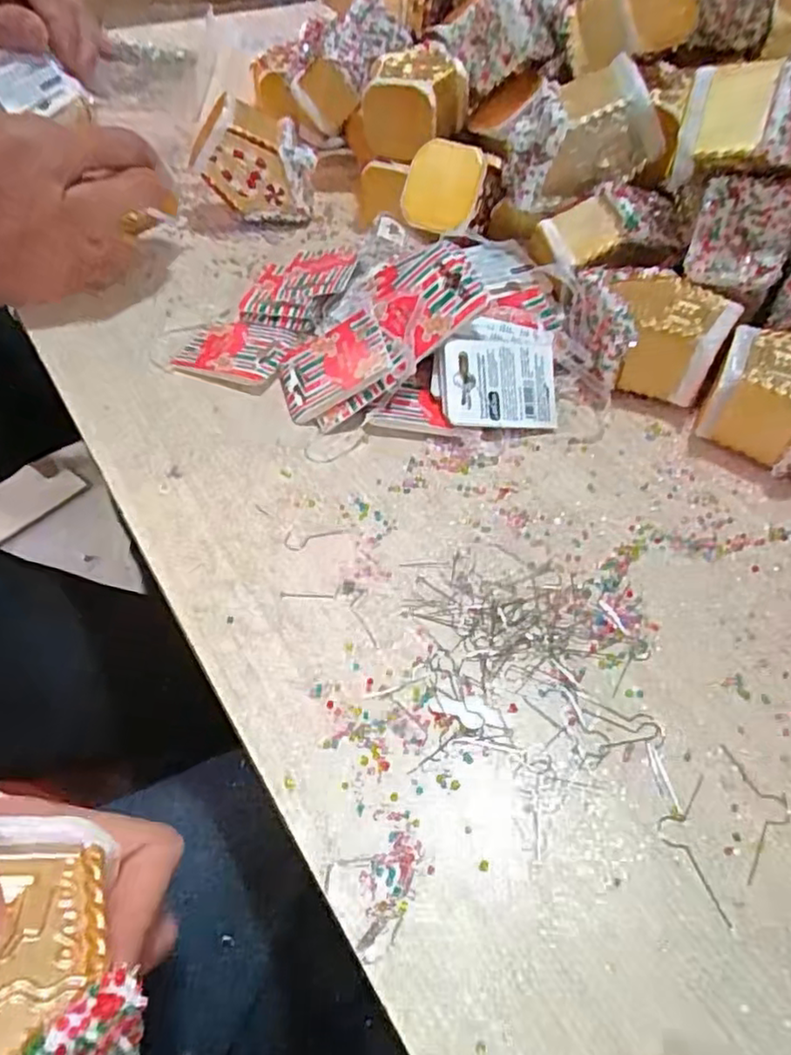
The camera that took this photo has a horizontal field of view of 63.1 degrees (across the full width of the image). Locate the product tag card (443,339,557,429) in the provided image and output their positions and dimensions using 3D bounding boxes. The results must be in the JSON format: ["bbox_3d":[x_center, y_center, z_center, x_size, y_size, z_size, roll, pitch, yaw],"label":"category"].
[{"bbox_3d":[0.054,-0.072,0.326,0.058,0.006,0.044,-1,83,-12],"label":"product tag card"}]

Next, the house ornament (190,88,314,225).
[{"bbox_3d":[-0.092,-0.250,0.441,0.080,0.058,0.046,27,46,-27],"label":"house ornament"}]

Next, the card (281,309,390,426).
[{"bbox_3d":[-0.033,-0.082,0.329,0.058,0.004,0.044,-30,62,15],"label":"card"}]

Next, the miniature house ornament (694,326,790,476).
[{"bbox_3d":[0.189,-0.058,0.312,0.068,0.046,0.056,26,54,18],"label":"miniature house ornament"}]

